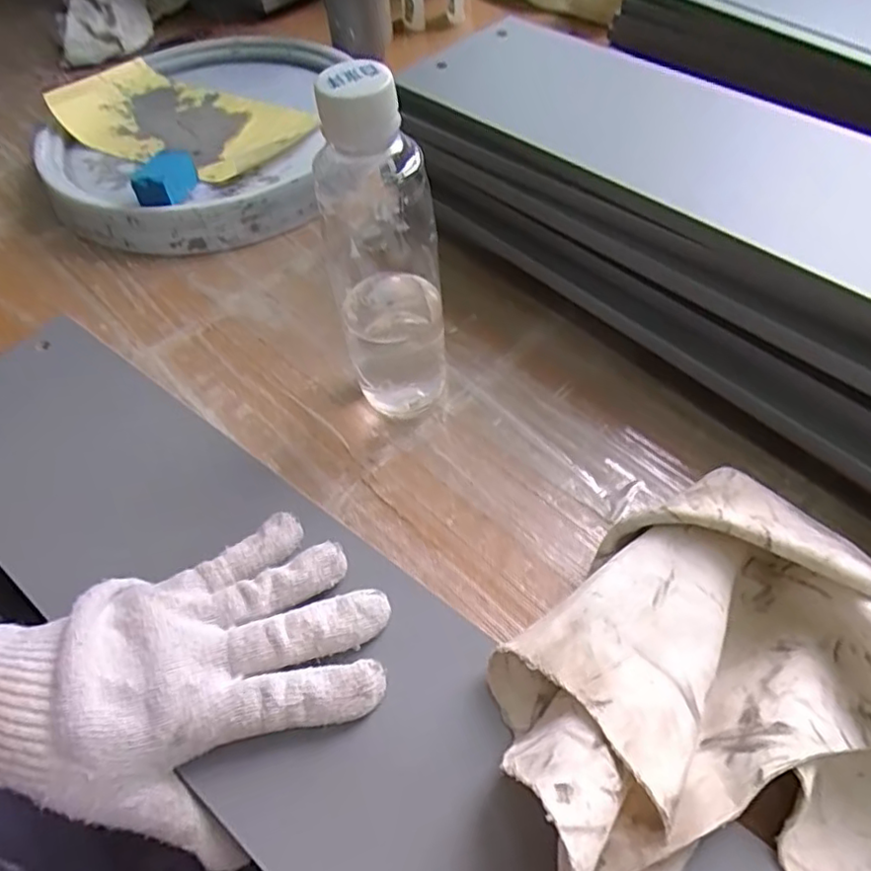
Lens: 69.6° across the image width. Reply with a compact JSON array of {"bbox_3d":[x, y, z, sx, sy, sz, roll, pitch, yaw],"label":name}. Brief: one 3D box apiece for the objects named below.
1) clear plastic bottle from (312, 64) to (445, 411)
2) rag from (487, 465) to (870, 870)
[{"bbox_3d":[-0.025,-0.086,0.320,0.056,0.189,0.056,-7,54,-2],"label":"clear plastic bottle"},{"bbox_3d":[0.172,0.115,0.243,0.282,0.063,0.193,5,54,7],"label":"rag"}]

